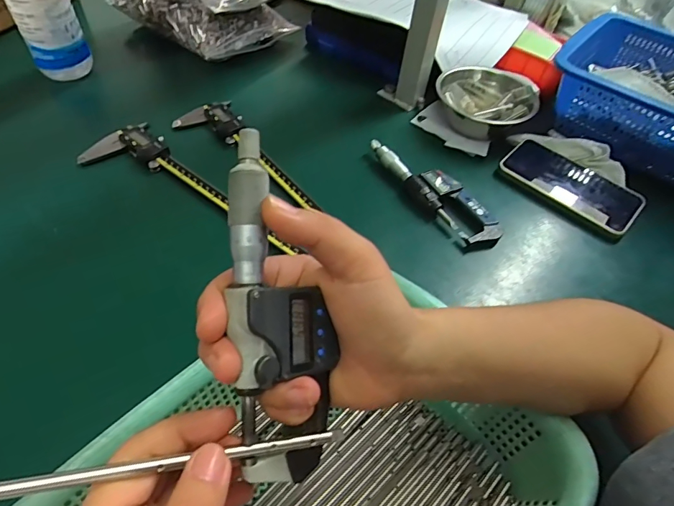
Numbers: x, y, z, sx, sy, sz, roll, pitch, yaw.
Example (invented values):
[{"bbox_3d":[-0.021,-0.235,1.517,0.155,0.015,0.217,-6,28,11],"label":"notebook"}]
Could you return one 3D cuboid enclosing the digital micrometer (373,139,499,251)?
[{"bbox_3d":[0.106,-0.071,0.475,0.047,0.022,0.178,-29,60,-26],"label":"digital micrometer"}]

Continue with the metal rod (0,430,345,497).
[{"bbox_3d":[-0.089,0.083,0.160,0.194,0.004,0.007,1,50,-22],"label":"metal rod"}]

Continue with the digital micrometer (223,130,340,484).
[{"bbox_3d":[-0.027,0.026,0.190,0.046,0.031,0.155,-11,95,-15],"label":"digital micrometer"}]

